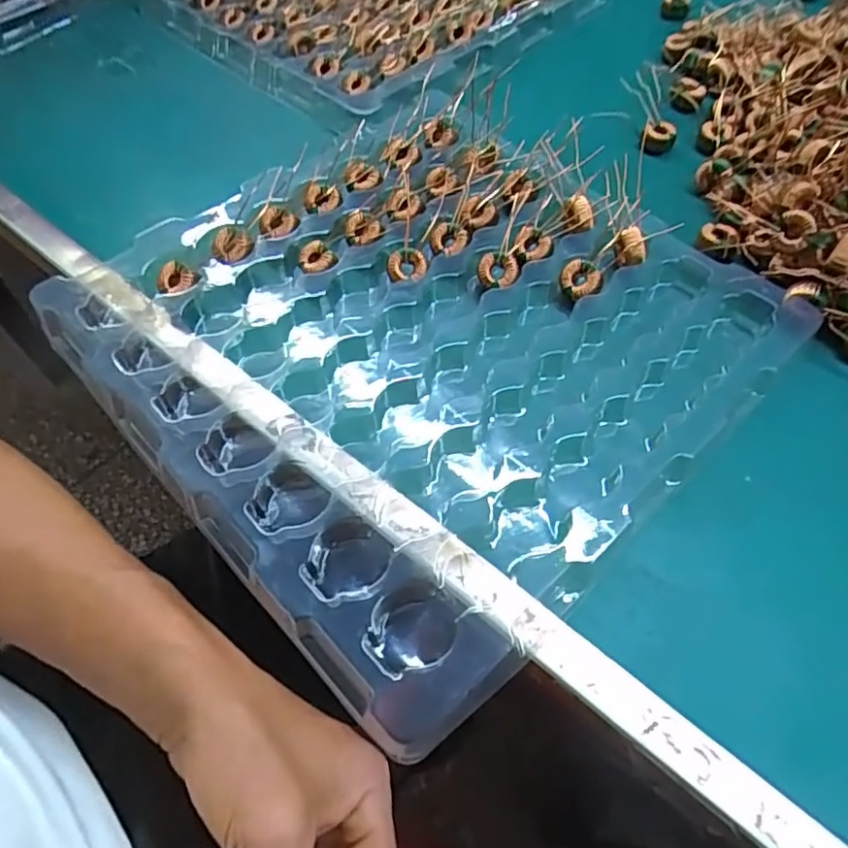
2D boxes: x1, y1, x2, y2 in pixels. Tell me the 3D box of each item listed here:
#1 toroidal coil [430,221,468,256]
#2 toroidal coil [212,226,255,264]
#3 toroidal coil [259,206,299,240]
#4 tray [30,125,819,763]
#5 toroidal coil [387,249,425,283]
[{"bbox_3d":[0.014,-0.104,0.352,0.019,0.007,0.017,36,65,20],"label":"toroidal coil"},{"bbox_3d":[-0.106,-0.099,0.346,0.020,0.007,0.023,-37,65,-20],"label":"toroidal coil"},{"bbox_3d":[-0.083,-0.114,0.354,0.020,0.004,0.021,0,59,0],"label":"toroidal coil"},{"bbox_3d":[-0.007,-0.057,0.323,0.305,0.034,0.290,41,67,21],"label":"tray"},{"bbox_3d":[-0.009,-0.086,0.339,0.021,0.006,0.017,1,105,0],"label":"toroidal coil"}]

